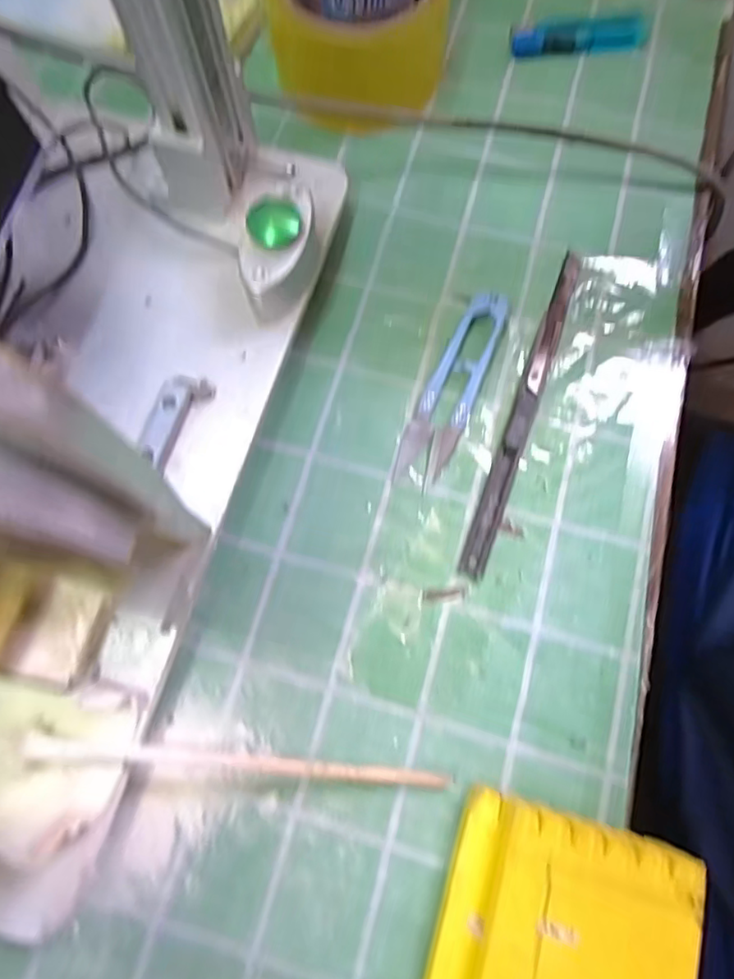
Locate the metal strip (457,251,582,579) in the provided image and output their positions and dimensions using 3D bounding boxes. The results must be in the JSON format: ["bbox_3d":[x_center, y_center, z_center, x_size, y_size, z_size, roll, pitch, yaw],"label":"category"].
[{"bbox_3d":[0.075,-0.041,0.273,0.011,0.004,0.173,20,74,7],"label":"metal strip"}]

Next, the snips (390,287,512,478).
[{"bbox_3d":[0.043,-0.050,0.272,0.024,0.011,0.101,25,75,9],"label":"snips"}]

